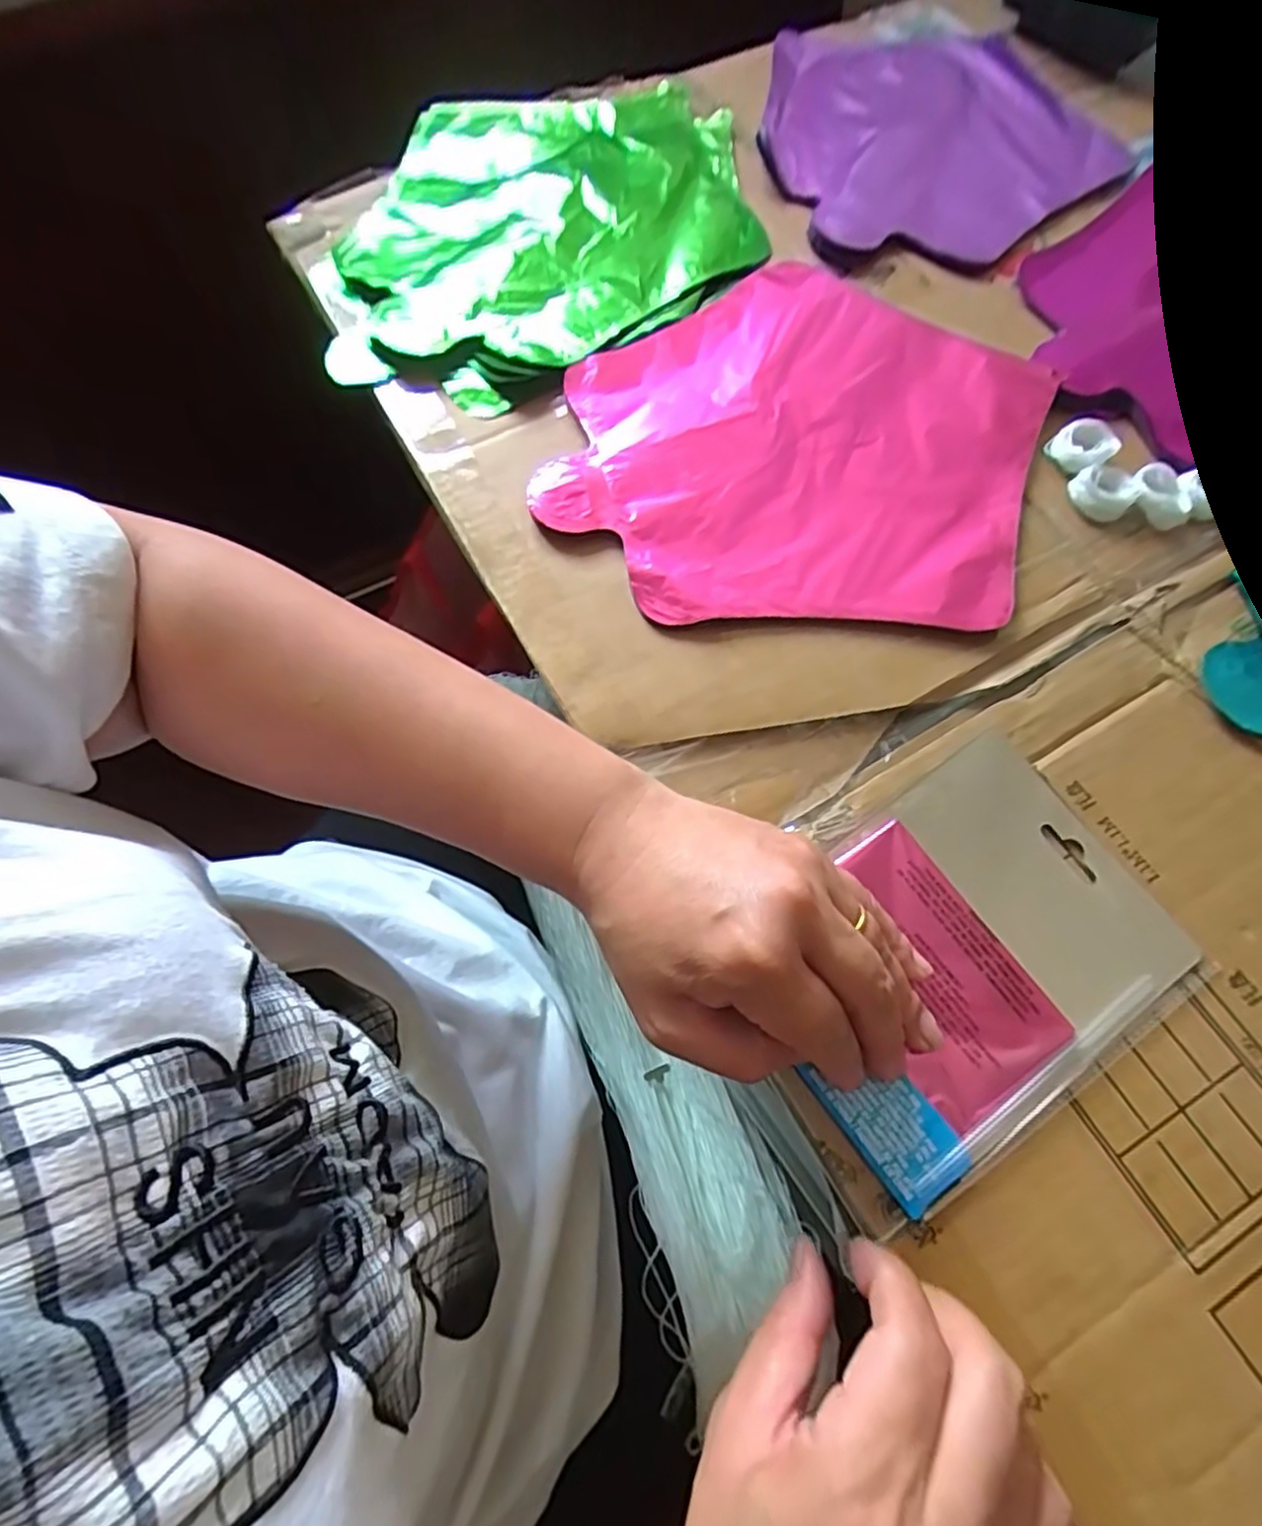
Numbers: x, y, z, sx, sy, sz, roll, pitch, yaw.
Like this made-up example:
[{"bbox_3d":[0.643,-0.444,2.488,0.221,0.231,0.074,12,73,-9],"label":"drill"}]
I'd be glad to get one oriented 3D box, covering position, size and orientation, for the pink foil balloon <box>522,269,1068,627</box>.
[{"bbox_3d":[0.084,-0.164,0.354,0.224,0.007,0.233,19,70,7],"label":"pink foil balloon"}]

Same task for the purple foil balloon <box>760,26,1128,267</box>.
[{"bbox_3d":[0.201,-0.419,0.473,0.228,0.032,0.269,2,69,0],"label":"purple foil balloon"}]

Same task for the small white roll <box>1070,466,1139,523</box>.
[{"bbox_3d":[0.231,-0.133,0.344,0.028,0.010,0.028,0,69,0],"label":"small white roll"}]

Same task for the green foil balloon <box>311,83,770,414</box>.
[{"bbox_3d":[-0.048,-0.325,0.428,0.237,0.034,0.294,-4,69,-2],"label":"green foil balloon"}]

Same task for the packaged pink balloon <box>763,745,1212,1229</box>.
[{"bbox_3d":[0.122,0.074,0.267,0.160,0.012,0.120,-30,72,-11],"label":"packaged pink balloon"}]

